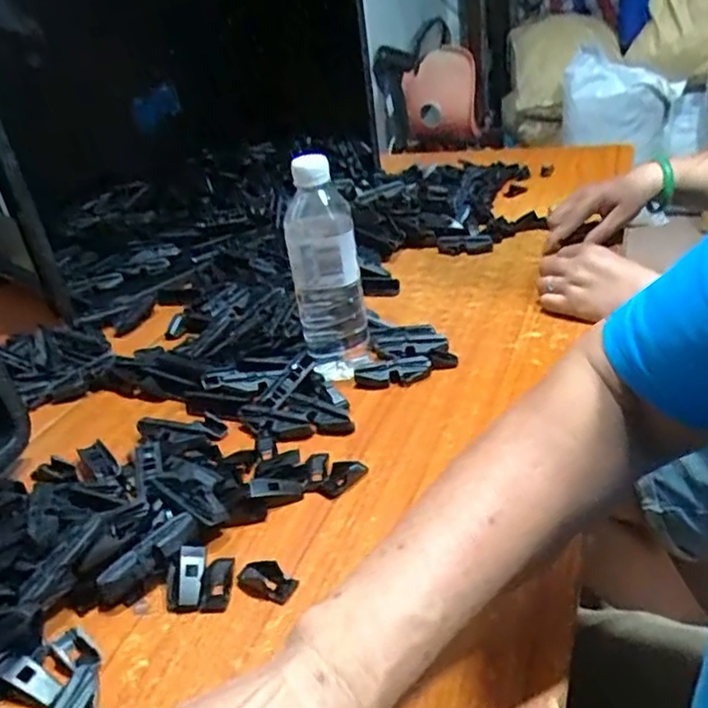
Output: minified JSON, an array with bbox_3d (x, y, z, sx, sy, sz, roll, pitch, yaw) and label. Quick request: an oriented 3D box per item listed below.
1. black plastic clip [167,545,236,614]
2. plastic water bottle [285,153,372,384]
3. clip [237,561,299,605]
[{"bbox_3d":[-0.105,0.148,0.435,0.043,0.020,0.040,-5,30,5],"label":"black plastic clip"},{"bbox_3d":[-0.023,-0.077,0.607,0.068,0.194,0.067,1,31,16],"label":"plastic water bottle"},{"bbox_3d":[-0.058,0.150,0.431,0.041,0.005,0.025,16,38,35],"label":"clip"}]

